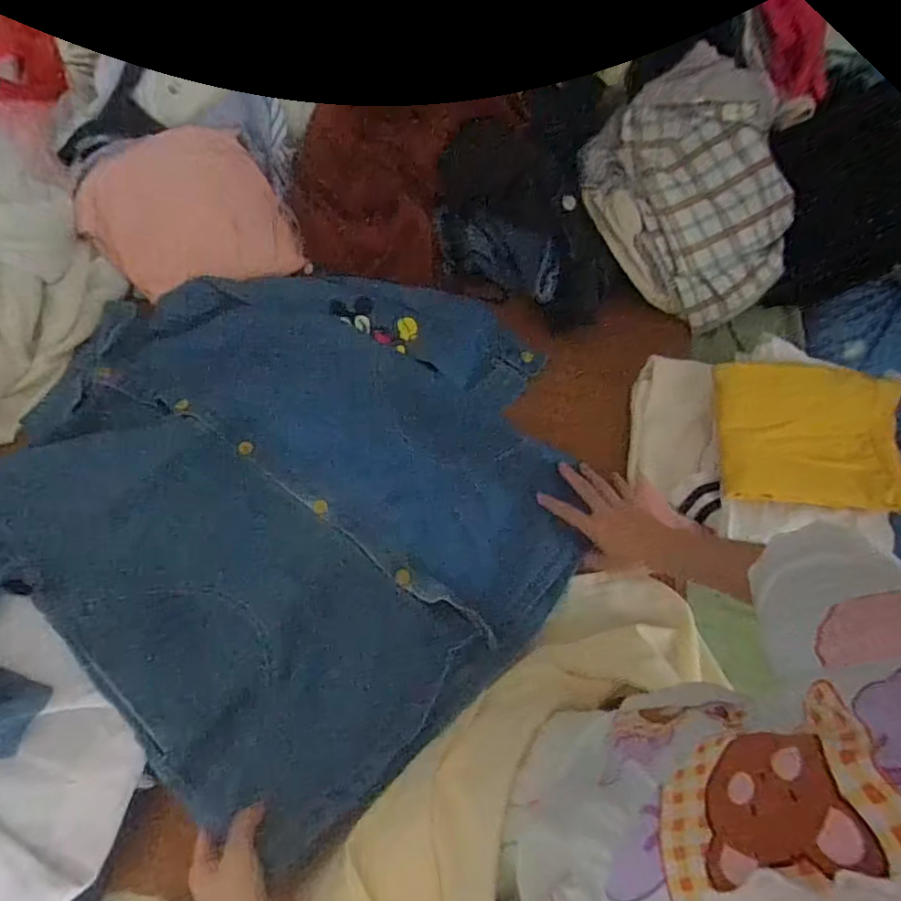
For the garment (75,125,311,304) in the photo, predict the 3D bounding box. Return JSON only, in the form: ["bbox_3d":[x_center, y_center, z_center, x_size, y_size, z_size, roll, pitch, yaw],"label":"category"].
[{"bbox_3d":[-0.353,-0.330,0.767,0.247,0.086,0.202,-17,69,-9],"label":"garment"}]

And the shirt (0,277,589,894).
[{"bbox_3d":[-0.203,0.038,0.618,0.649,0.100,0.594,12,67,4],"label":"shirt"}]

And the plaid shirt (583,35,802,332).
[{"bbox_3d":[0.326,-0.330,0.712,0.266,0.081,0.299,-42,91,10],"label":"plaid shirt"}]

